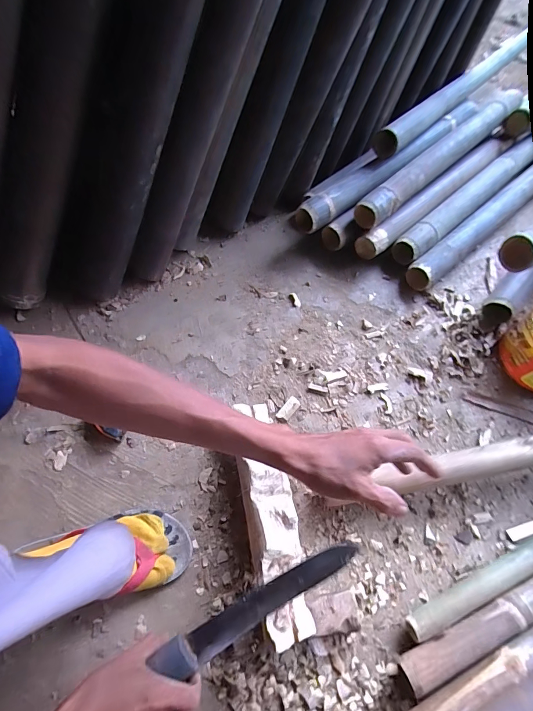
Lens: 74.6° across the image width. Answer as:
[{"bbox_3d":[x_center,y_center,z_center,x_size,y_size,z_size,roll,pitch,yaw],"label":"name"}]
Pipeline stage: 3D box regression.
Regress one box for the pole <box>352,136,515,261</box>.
[{"bbox_3d":[0.393,-0.368,0.784,0.523,0.048,0.052,-38,72,-20],"label":"pole"}]

